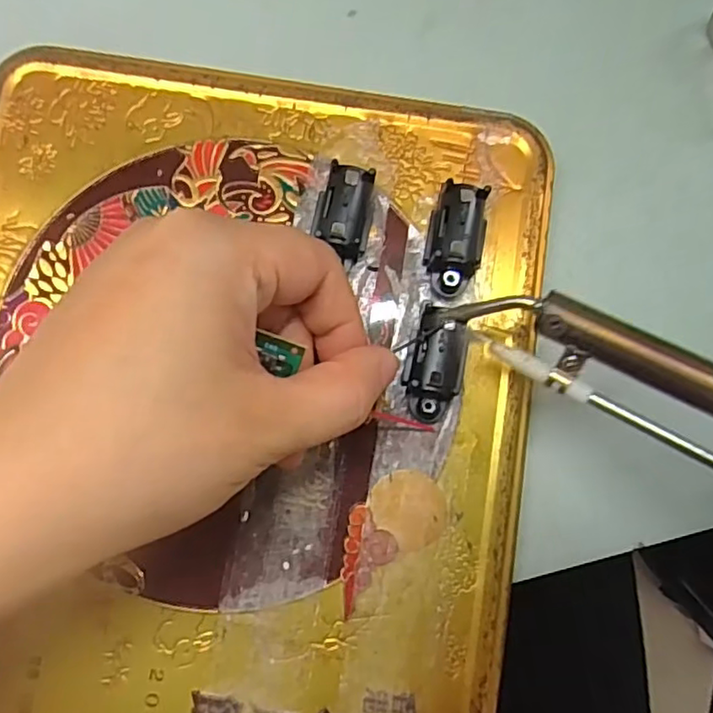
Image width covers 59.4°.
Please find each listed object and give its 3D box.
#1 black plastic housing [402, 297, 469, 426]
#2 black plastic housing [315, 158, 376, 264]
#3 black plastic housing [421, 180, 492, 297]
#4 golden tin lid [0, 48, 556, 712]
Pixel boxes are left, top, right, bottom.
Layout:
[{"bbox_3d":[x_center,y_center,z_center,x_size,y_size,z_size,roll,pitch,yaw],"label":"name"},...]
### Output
[{"bbox_3d":[0.025,0.002,0.192,0.018,0.015,0.035,9,95,2],"label":"black plastic housing"},{"bbox_3d":[-0.004,-0.045,0.197,0.016,0.016,0.028,8,82,0],"label":"black plastic housing"},{"bbox_3d":[0.032,-0.036,0.197,0.018,0.013,0.033,12,82,1],"label":"black plastic housing"},{"bbox_3d":[-0.042,0.024,0.191,0.192,0.016,0.233,7,82,1],"label":"golden tin lid"}]

